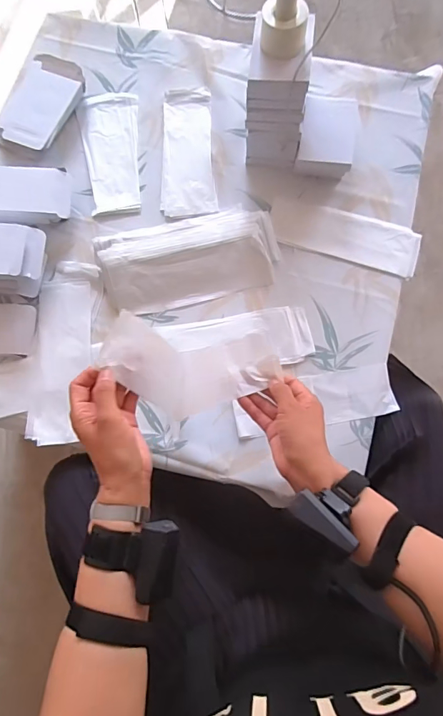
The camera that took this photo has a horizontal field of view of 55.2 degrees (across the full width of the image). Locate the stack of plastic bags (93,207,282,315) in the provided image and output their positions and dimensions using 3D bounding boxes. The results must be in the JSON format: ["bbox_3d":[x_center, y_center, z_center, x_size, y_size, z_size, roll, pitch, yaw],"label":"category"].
[{"bbox_3d":[-0.052,-0.168,0.700,0.288,0.041,0.149,-14,75,-1],"label":"stack of plastic bags"}]

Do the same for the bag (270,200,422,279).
[{"bbox_3d":[0.207,-0.207,0.721,0.250,0.016,0.089,18,77,7],"label":"bag"}]

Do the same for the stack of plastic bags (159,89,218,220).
[{"bbox_3d":[-0.062,-0.379,0.774,0.094,0.016,0.265,-4,75,1],"label":"stack of plastic bags"}]

